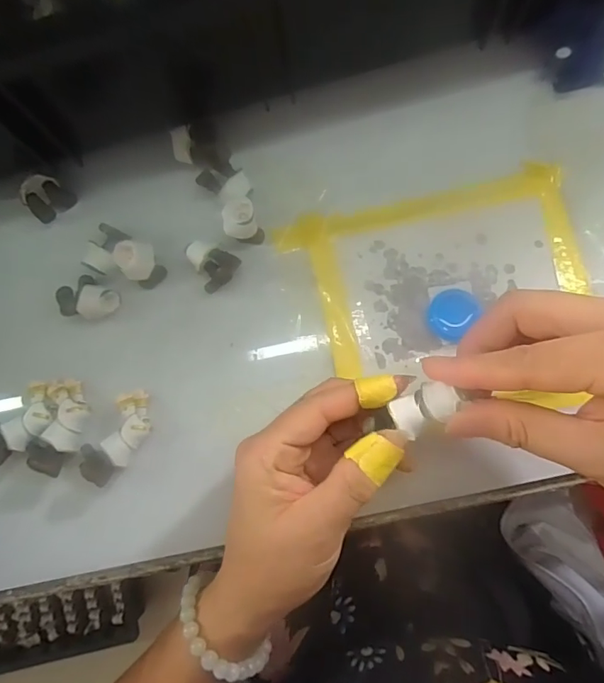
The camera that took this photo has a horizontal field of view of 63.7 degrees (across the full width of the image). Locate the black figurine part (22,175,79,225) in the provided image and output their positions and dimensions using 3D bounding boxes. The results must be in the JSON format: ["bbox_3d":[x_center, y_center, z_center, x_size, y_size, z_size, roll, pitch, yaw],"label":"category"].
[{"bbox_3d":[-0.153,-0.088,0.292,0.025,0.020,0.018,-36,82,-3],"label":"black figurine part"}]

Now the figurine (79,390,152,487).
[{"bbox_3d":[-0.100,0.050,0.262,0.026,0.015,0.052,27,72,6],"label":"figurine"}]

